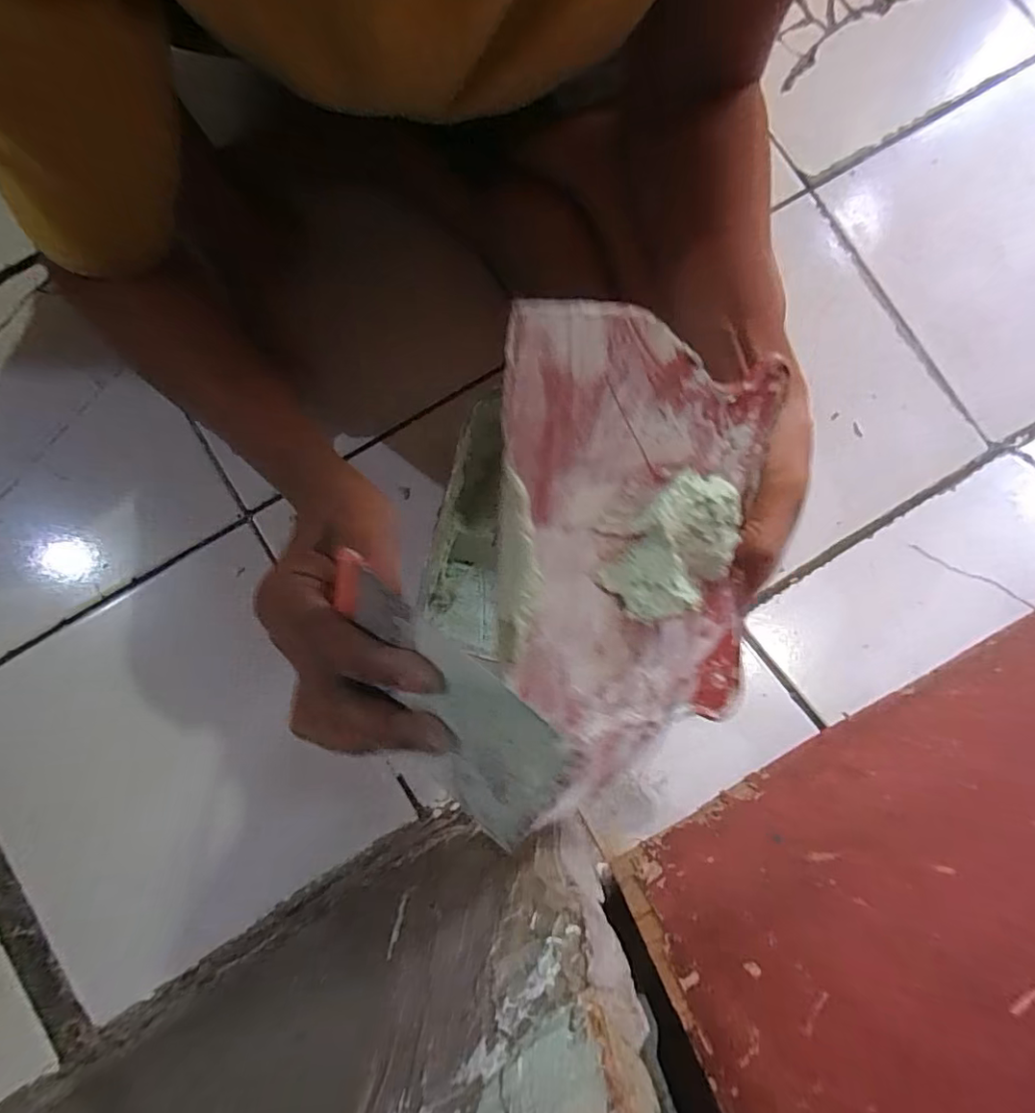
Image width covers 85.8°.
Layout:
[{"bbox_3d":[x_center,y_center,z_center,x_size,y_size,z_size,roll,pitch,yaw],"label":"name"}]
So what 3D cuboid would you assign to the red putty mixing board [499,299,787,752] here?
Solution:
[{"bbox_3d":[0.054,0.002,0.227,0.136,0.016,0.186,-12,118,-28],"label":"red putty mixing board"}]

